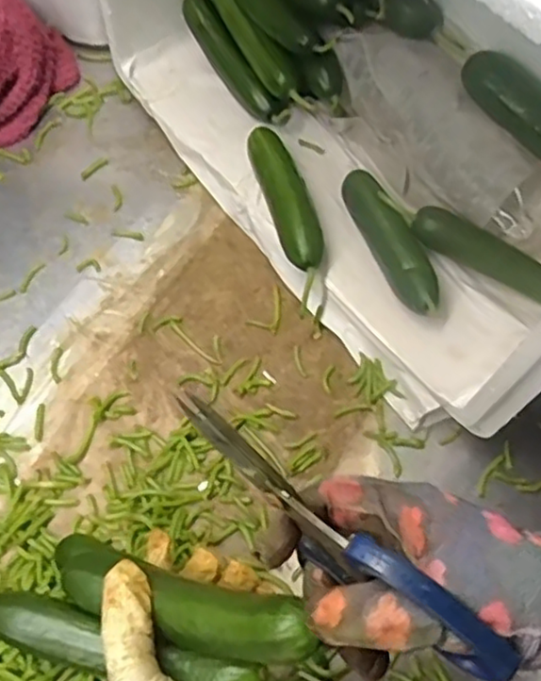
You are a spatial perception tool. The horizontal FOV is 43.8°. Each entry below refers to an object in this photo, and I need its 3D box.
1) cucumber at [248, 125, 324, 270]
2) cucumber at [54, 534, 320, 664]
[{"bbox_3d":[0.011,-0.105,0.501,0.027,0.029,0.123,-15,67,-8],"label":"cucumber"},{"bbox_3d":[-0.053,0.117,0.312,0.164,0.029,0.032,5,57,36],"label":"cucumber"}]

